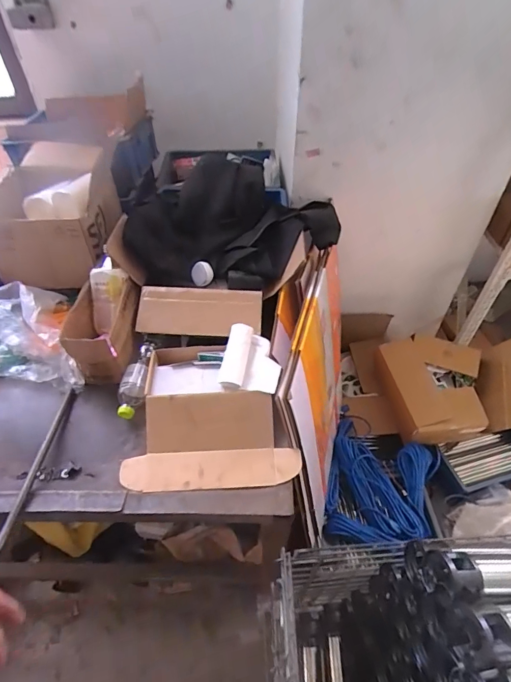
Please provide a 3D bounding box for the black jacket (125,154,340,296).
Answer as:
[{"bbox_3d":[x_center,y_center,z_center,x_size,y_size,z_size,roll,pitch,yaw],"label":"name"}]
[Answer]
[{"bbox_3d":[-0.051,-0.313,1.028,0.520,0.185,0.410,6,48,5],"label":"black jacket"}]

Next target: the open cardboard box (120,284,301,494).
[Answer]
[{"bbox_3d":[-0.097,0.081,0.840,0.341,0.137,0.427,-2,47,-1],"label":"open cardboard box"}]

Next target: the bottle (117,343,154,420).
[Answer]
[{"bbox_3d":[-0.266,0.093,0.876,0.070,0.056,0.168,6,61,8],"label":"bottle"}]

